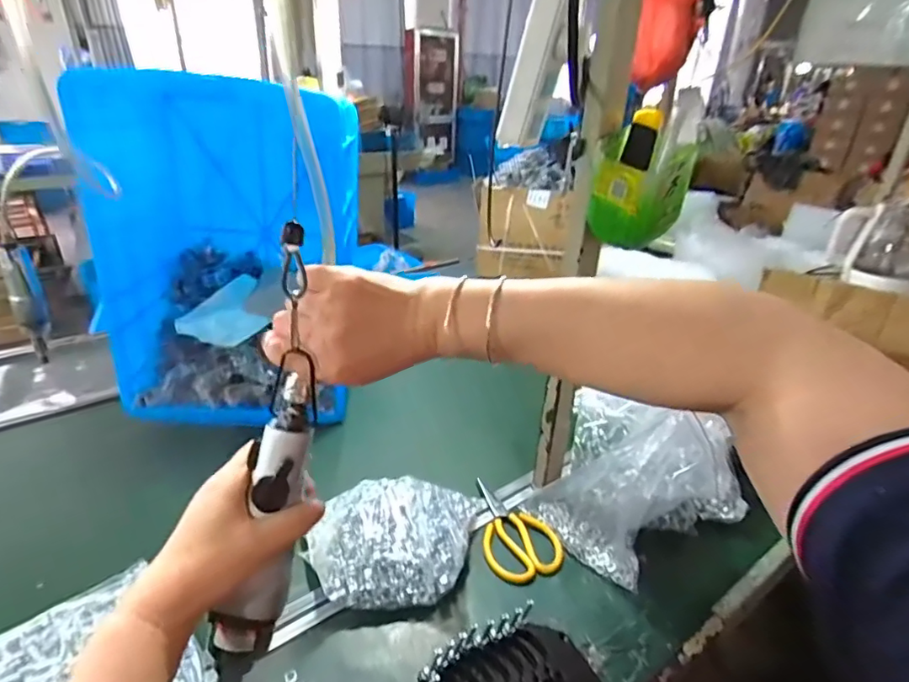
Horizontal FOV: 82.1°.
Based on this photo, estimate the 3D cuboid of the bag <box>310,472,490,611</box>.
[{"bbox_3d":[-0.071,0.251,0.676,0.224,0.070,0.167,0,28,-7],"label":"bag"}]

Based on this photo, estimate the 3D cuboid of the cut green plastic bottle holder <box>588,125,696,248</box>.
[{"bbox_3d":[0.196,-0.158,0.557,0.097,0.106,0.087,13,29,17],"label":"cut green plastic bottle holder"}]

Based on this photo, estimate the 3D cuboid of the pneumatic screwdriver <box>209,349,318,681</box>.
[{"bbox_3d":[-0.132,0.158,0.355,0.034,0.265,0.036,13,3,18],"label":"pneumatic screwdriver"}]

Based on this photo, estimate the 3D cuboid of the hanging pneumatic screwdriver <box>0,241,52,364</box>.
[{"bbox_3d":[-0.682,-0.055,0.839,0.046,0.189,0.046,-22,37,-39],"label":"hanging pneumatic screwdriver"}]

